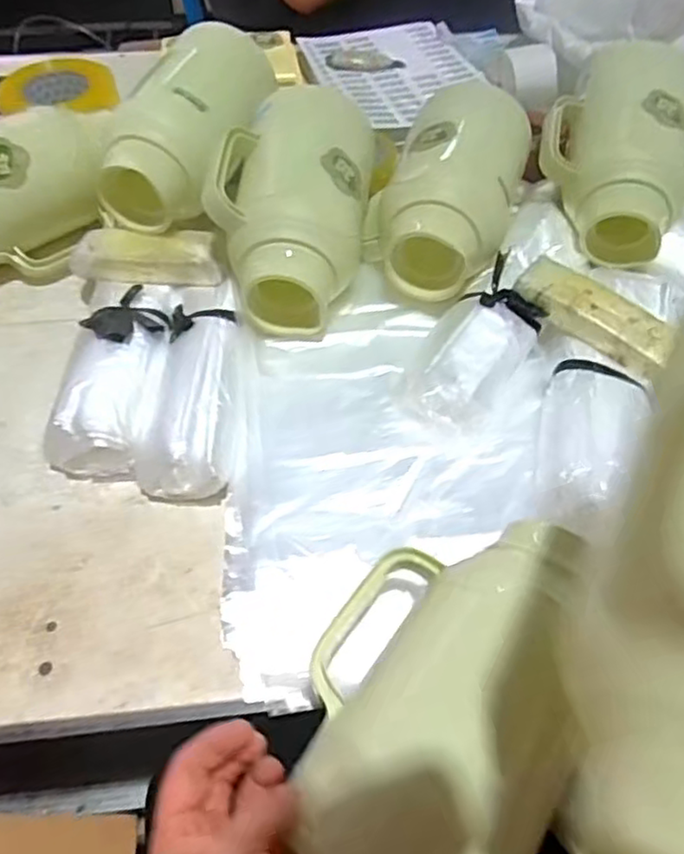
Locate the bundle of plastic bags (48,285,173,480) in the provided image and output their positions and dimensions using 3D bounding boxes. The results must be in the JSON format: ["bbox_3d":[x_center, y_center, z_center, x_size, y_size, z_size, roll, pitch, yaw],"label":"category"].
[{"bbox_3d":[-0.209,-0.052,0.635,0.096,0.065,0.205,1,54,1],"label":"bundle of plastic bags"}]

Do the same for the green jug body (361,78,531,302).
[{"bbox_3d":[0.114,-0.249,0.719,0.143,0.120,0.269,17,56,12],"label":"green jug body"}]

